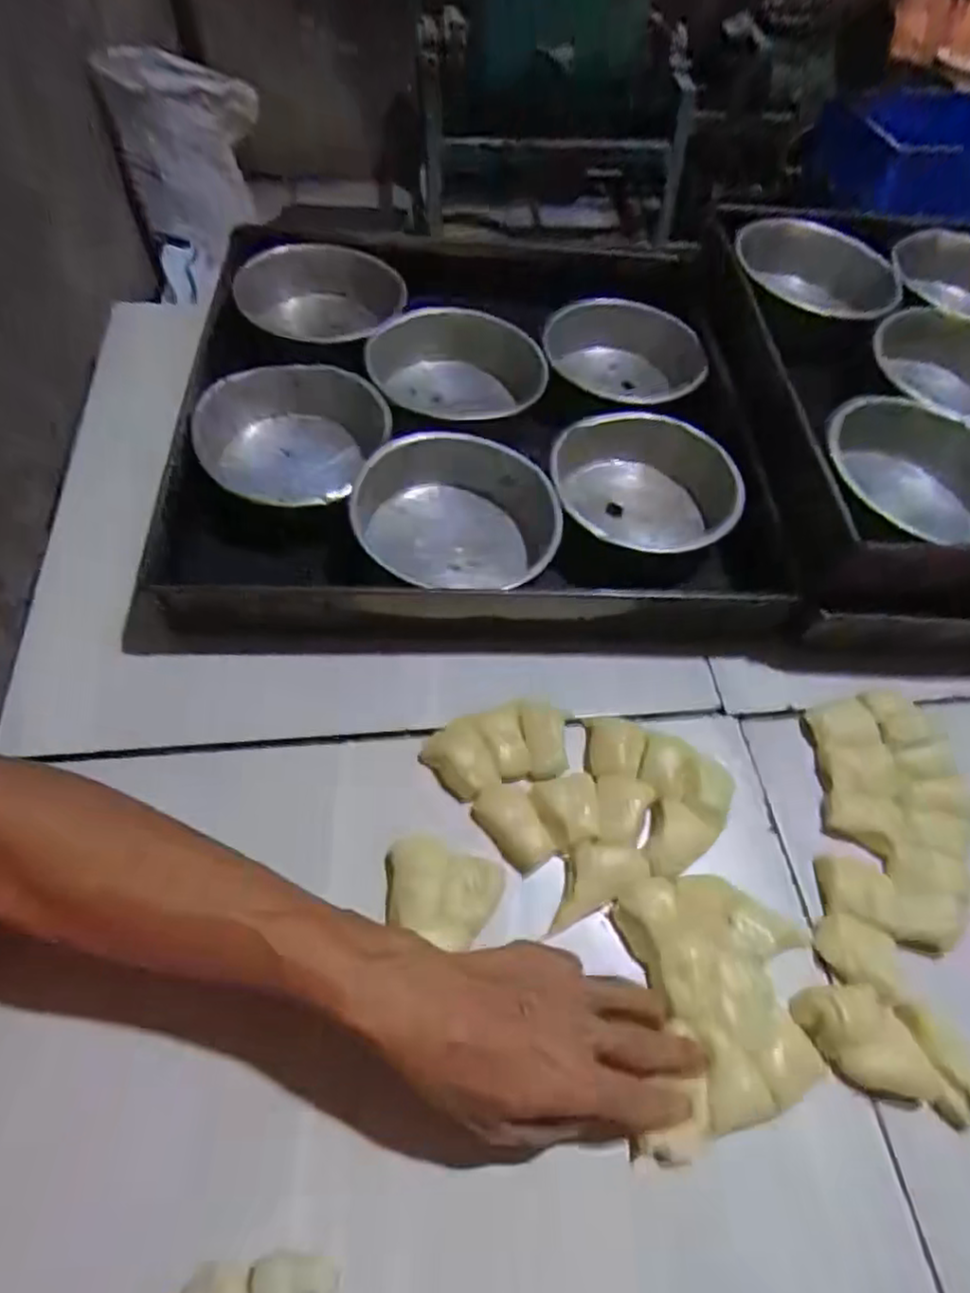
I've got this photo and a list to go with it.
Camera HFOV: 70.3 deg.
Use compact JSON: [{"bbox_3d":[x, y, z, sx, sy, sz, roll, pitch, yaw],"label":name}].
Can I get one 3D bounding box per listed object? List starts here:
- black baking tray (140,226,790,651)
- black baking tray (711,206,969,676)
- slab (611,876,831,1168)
[{"bbox_3d":[0.002,-0.231,0.634,0.496,0.083,0.545,2,56,-3],"label":"black baking tray"},{"bbox_3d":[0.443,-0.208,0.619,0.423,0.117,0.460,2,56,-3],"label":"black baking tray"},{"bbox_3d":[0.135,0.202,0.388,0.110,0.017,0.135,-1,56,-5],"label":"slab"}]

